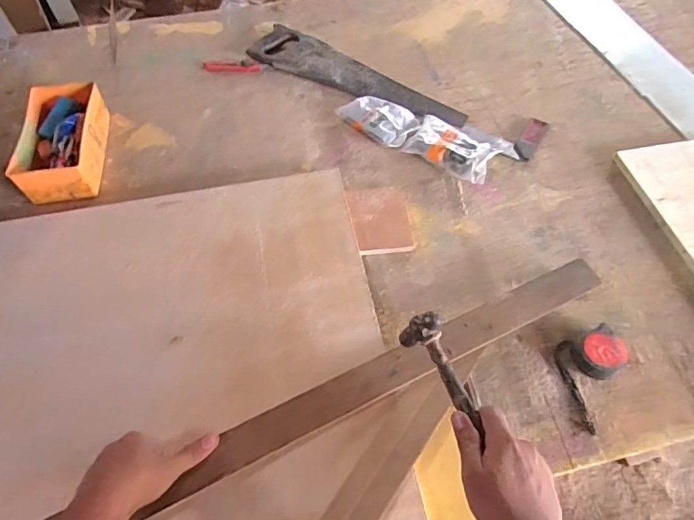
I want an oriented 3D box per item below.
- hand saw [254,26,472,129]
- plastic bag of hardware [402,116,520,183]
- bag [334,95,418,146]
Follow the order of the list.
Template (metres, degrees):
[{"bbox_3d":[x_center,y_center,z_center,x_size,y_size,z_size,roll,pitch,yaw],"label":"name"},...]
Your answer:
[{"bbox_3d":[0.018,-0.401,1.049,0.514,0.022,0.111,29,61,17],"label":"hand saw"},{"bbox_3d":[0.221,-0.221,0.929,0.184,0.026,0.123,25,57,17],"label":"plastic bag of hardware"},{"bbox_3d":[0.064,-0.294,0.978,0.099,0.030,0.166,-38,63,-25],"label":"bag"}]

